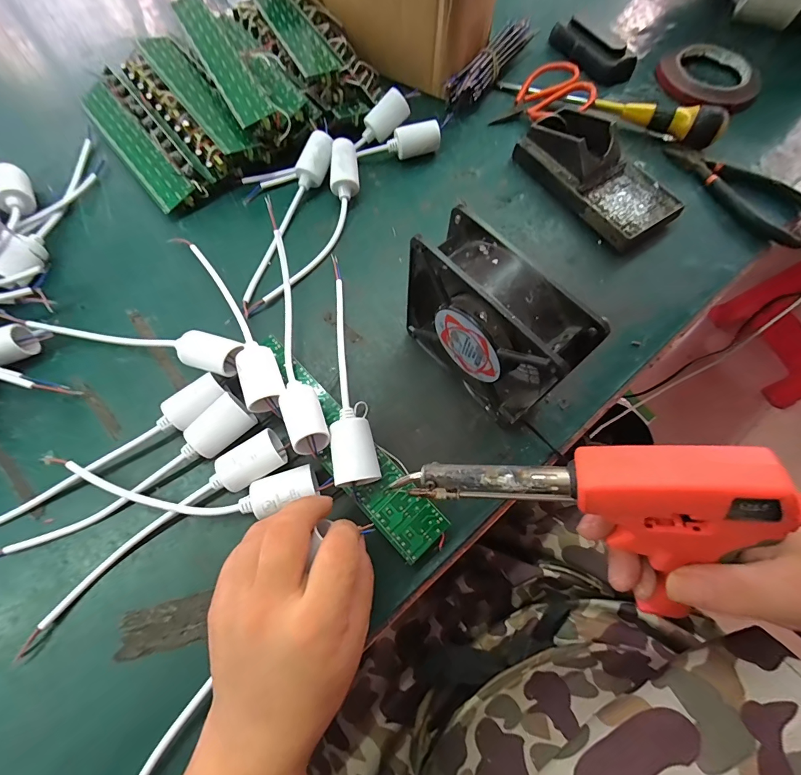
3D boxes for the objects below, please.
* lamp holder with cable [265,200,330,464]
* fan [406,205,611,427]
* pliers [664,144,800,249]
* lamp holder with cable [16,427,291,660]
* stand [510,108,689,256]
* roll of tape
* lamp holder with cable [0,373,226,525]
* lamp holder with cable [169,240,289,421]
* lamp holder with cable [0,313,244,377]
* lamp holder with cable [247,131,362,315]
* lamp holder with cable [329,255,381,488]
[{"bbox_3d":[-0.091,-0.045,0.306,0.029,0.051,0.203,-16,70,-7],"label":"lamp holder with cable"},{"bbox_3d":[0.058,-0.039,0.270,0.040,0.123,0.117,-39,75,-14],"label":"fan"},{"bbox_3d":[0.330,-0.198,0.379,0.150,0.018,0.055,42,74,13],"label":"pliers"},{"bbox_3d":[-0.167,0.097,0.263,0.200,0.031,0.030,-33,73,-13],"label":"lamp holder with cable"},{"bbox_3d":[0.194,-0.212,0.375,0.076,0.043,0.156,-33,73,-12],"label":"stand"},{"bbox_3d":[0.353,-0.355,0.442,0.108,0.022,0.108,0,69,-1],"label":"roll of tape"},{"bbox_3d":[-0.222,0.049,0.280,0.200,0.030,0.026,-27,72,-11],"label":"lamp holder with cable"},{"bbox_3d":[-0.146,-0.059,0.319,0.032,0.035,0.199,-32,73,-12],"label":"lamp holder with cable"},{"bbox_3d":[-0.222,-0.043,0.311,0.208,0.035,0.029,15,70,5],"label":"lamp holder with cable"},{"bbox_3d":[-0.081,-0.148,0.354,0.039,0.034,0.192,20,70,6],"label":"lamp holder with cable"},{"bbox_3d":[-0.046,-0.025,0.308,0.030,0.038,0.206,-9,70,-4],"label":"lamp holder with cable"}]

